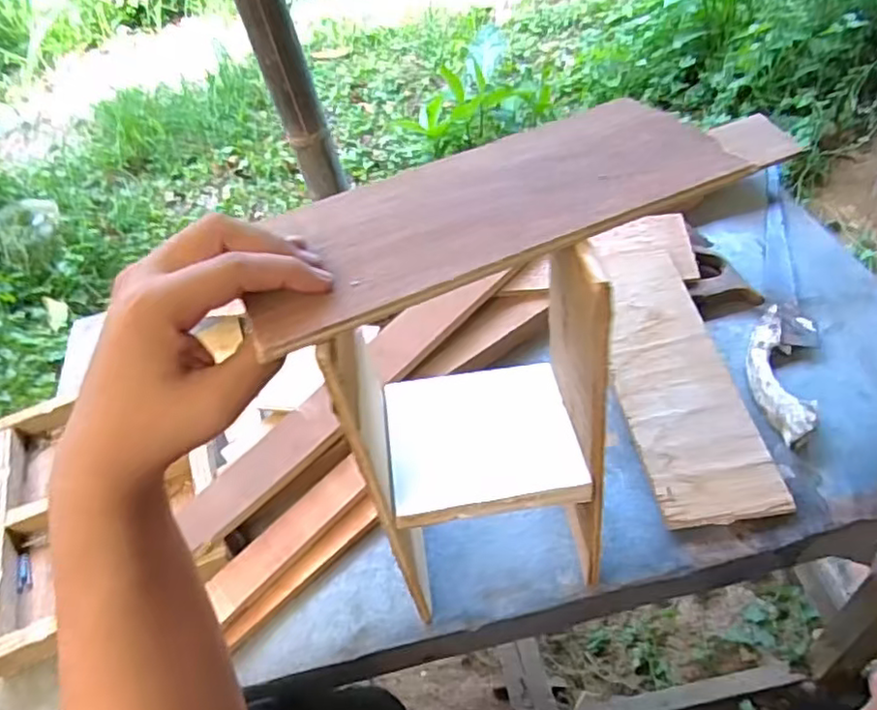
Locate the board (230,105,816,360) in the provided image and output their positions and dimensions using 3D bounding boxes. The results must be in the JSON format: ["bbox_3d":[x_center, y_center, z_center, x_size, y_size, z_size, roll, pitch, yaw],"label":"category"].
[{"bbox_3d":[0.040,-0.095,0.386,0.319,0.009,0.127,-22,46,-14],"label":"board"}]

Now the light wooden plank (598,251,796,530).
[{"bbox_3d":[0.228,0.018,0.645,0.106,0.020,0.313,-13,53,4],"label":"light wooden plank"}]

